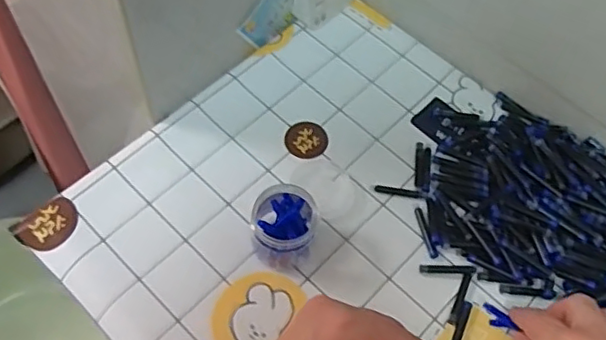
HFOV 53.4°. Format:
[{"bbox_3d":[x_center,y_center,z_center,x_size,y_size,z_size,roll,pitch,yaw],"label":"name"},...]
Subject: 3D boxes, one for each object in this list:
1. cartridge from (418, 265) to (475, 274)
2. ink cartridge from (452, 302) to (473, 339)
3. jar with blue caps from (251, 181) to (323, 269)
[{"bbox_3d":[0.120,0.083,0.502,0.046,0.004,0.008,2,62,-2],"label":"cartridge"},{"bbox_3d":[0.126,0.126,0.480,0.008,0.005,0.047,24,63,10],"label":"ink cartridge"},{"bbox_3d":[-0.016,0.046,0.490,0.048,0.047,0.053,32,63,14],"label":"jar with blue caps"}]

